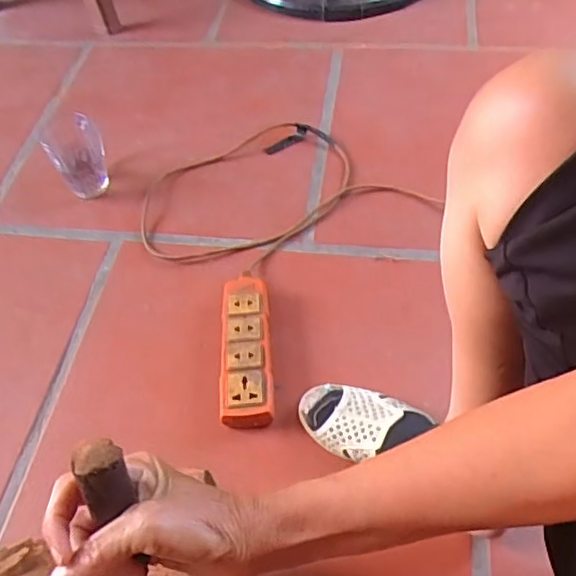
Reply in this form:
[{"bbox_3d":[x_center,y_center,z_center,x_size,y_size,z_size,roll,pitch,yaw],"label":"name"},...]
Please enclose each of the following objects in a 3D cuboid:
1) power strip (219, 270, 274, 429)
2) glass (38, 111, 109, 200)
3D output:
[{"bbox_3d":[-0.052,0.071,0.744,0.063,0.039,0.211,-5,52,0],"label":"power strip"},{"bbox_3d":[-0.324,-0.200,0.928,0.083,0.109,0.079,-20,54,-10],"label":"glass"}]

